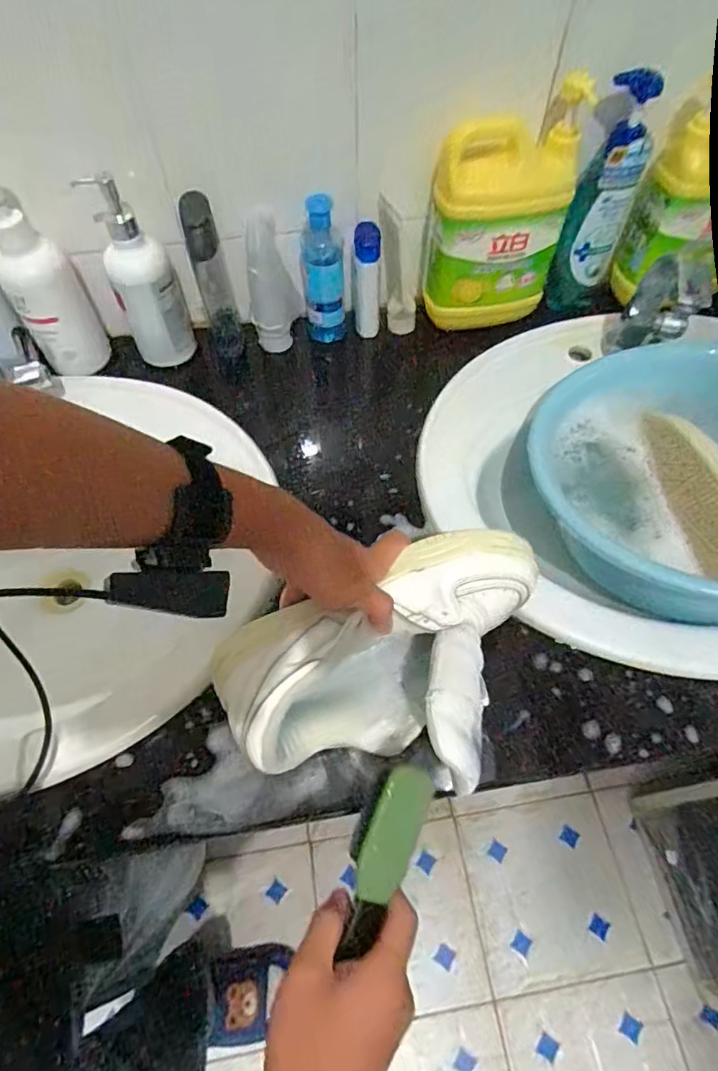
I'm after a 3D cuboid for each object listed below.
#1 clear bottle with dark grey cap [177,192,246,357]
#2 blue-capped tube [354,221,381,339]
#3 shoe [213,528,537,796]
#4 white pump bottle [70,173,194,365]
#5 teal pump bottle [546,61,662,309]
[{"bbox_3d":[-0.159,-0.276,0.603,0.035,0.173,0.044,-14,61,-7],"label":"clear bottle with dark grey cap"},{"bbox_3d":[0.009,-0.292,0.633,0.031,0.124,0.024,9,61,6],"label":"blue-capped tube"},{"bbox_3d":[0.026,0.108,0.419,0.246,0.102,0.154,-19,59,-11],"label":"shoe"},{"bbox_3d":[-0.233,-0.281,0.586,0.066,0.190,0.066,-17,61,-9],"label":"white pump bottle"},{"bbox_3d":[0.268,-0.372,0.615,0.073,0.252,0.047,-7,61,-4],"label":"teal pump bottle"}]

